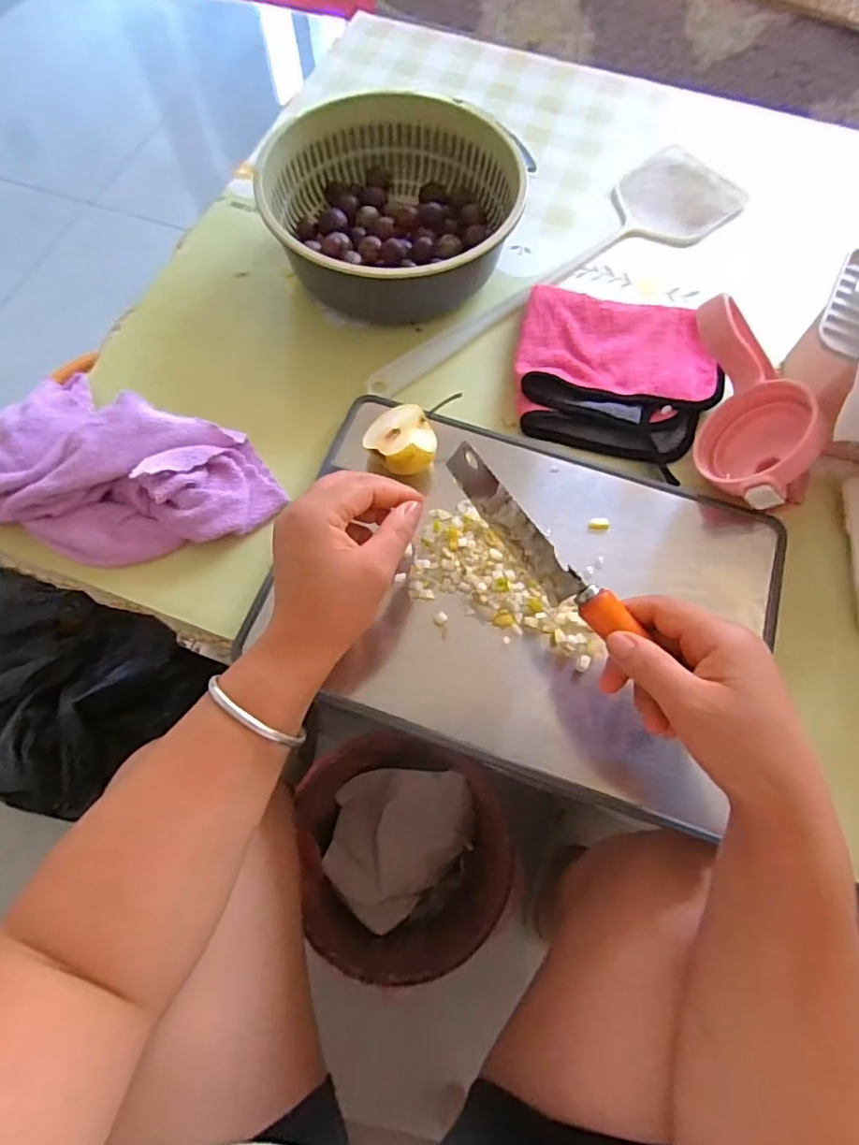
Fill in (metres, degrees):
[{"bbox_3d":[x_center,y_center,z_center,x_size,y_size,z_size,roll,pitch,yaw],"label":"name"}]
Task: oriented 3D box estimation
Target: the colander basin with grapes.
[{"bbox_3d":[-0.034,-0.332,0.516,0.210,0.082,0.196,0,69,-1],"label":"colander basin with grapes"}]

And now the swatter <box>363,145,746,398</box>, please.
[{"bbox_3d":[0.123,-0.291,0.539,0.445,0.010,0.104,-35,73,-13],"label":"swatter"}]

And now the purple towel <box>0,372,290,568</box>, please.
[{"bbox_3d":[-0.235,-0.076,0.420,0.233,0.049,0.138,19,70,6],"label":"purple towel"}]

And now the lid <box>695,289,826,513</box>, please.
[{"bbox_3d":[0.244,-0.123,0.432,0.061,0.071,0.154,-5,69,-3],"label":"lid"}]

